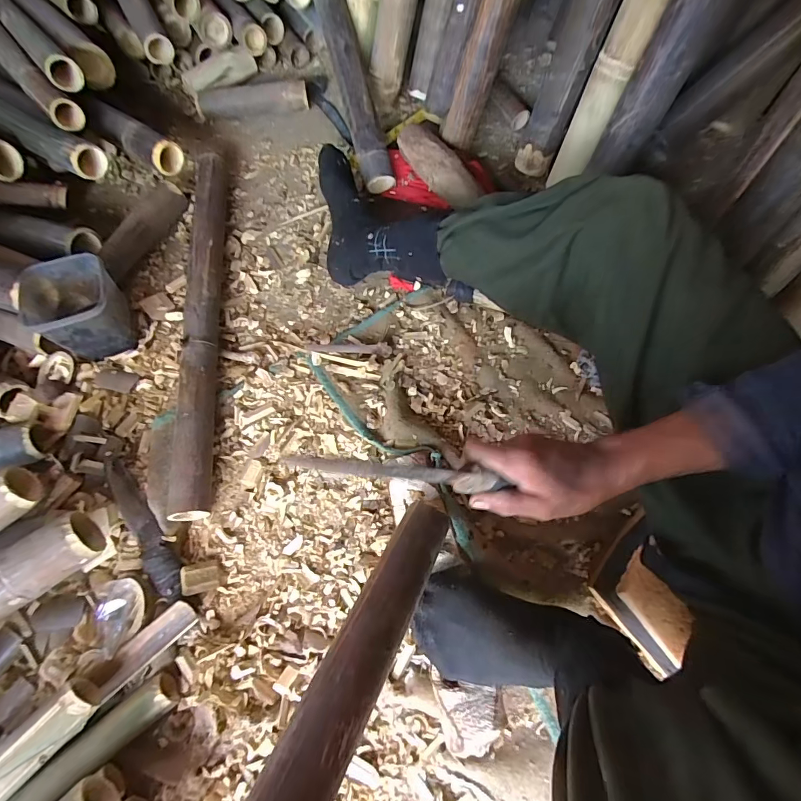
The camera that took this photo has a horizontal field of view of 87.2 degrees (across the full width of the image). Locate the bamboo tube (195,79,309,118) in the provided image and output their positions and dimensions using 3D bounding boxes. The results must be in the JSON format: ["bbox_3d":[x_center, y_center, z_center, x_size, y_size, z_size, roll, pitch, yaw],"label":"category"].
[{"bbox_3d":[-0.308,-0.623,0.884,0.231,0.054,0.045,-3,68,1],"label":"bamboo tube"}]

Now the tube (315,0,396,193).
[{"bbox_3d":[-0.142,-0.792,0.781,0.064,0.066,0.820,-16,89,-4],"label":"tube"}]

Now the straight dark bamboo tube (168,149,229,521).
[{"bbox_3d":[-0.318,-0.152,0.690,0.047,0.066,0.669,-6,68,0],"label":"straight dark bamboo tube"}]

